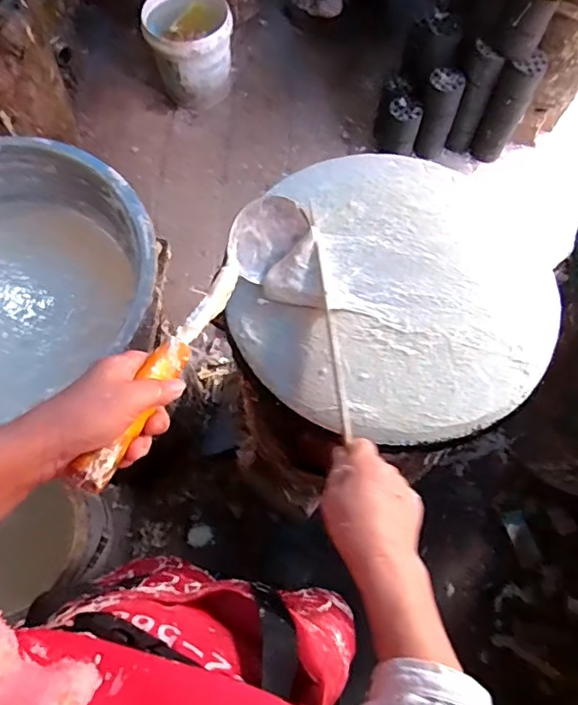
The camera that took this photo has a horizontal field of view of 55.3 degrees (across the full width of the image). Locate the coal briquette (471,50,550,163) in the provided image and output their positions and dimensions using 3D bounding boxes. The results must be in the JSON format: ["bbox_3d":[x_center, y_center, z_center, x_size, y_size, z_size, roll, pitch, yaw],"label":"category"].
[{"bbox_3d":[0.641,-0.714,1.634,0.098,0.345,0.114,33,72,12],"label":"coal briquette"}]

